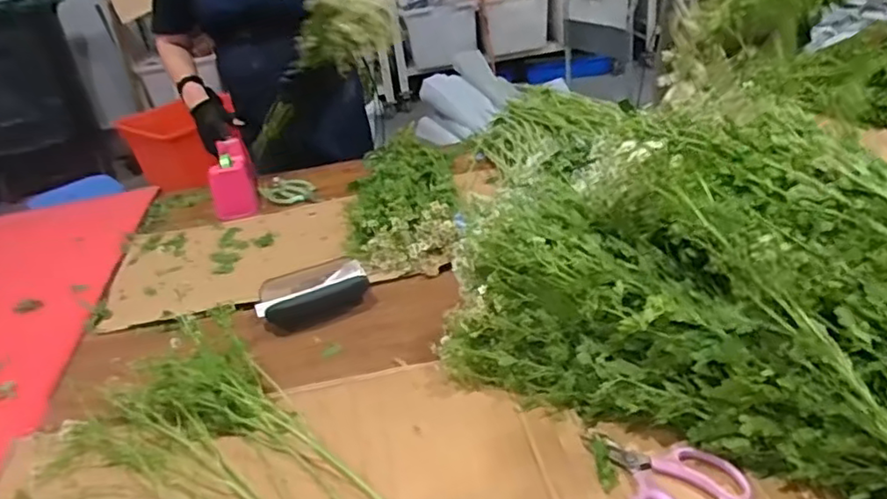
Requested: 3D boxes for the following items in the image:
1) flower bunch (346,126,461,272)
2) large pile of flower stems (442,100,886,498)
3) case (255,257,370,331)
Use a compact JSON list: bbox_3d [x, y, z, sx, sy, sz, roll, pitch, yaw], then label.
[{"bbox_3d":[-0.074,-0.116,1.202,0.180,0.098,0.488,-7,31,1],"label":"flower bunch"},{"bbox_3d":[0.418,0.072,0.626,0.788,0.244,0.436,22,43,40],"label":"large pile of flower stems"},{"bbox_3d":[-0.199,0.066,0.944,0.163,0.053,0.071,-21,34,-21],"label":"case"}]

